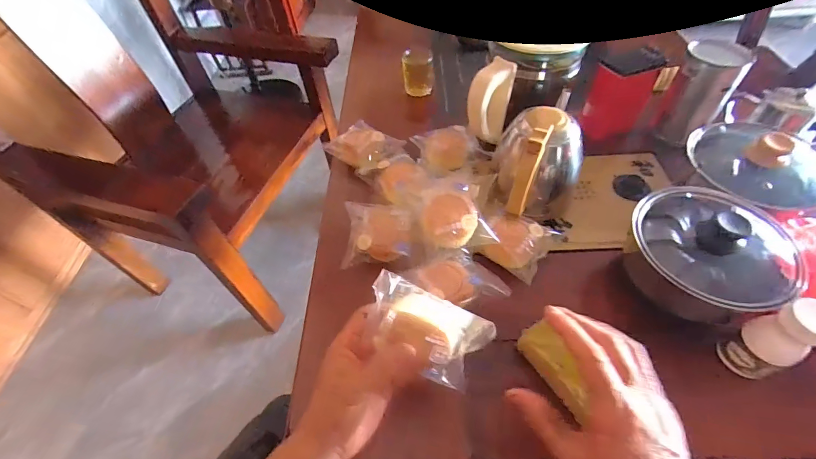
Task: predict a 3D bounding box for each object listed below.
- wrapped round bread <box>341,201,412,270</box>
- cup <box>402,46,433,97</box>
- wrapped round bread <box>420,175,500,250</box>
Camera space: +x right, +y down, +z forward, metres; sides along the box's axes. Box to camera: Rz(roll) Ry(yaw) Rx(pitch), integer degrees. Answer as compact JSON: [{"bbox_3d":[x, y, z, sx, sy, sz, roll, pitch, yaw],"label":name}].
[{"bbox_3d":[-0.043,0.010,0.509,0.090,0.030,0.088,4,90,9],"label":"wrapped round bread"},{"bbox_3d":[0.020,-0.319,0.742,0.056,0.079,0.063,-5,52,0],"label":"cup"},{"bbox_3d":[0.068,-0.019,0.486,0.100,0.054,0.091,-2,52,3],"label":"wrapped round bread"}]

